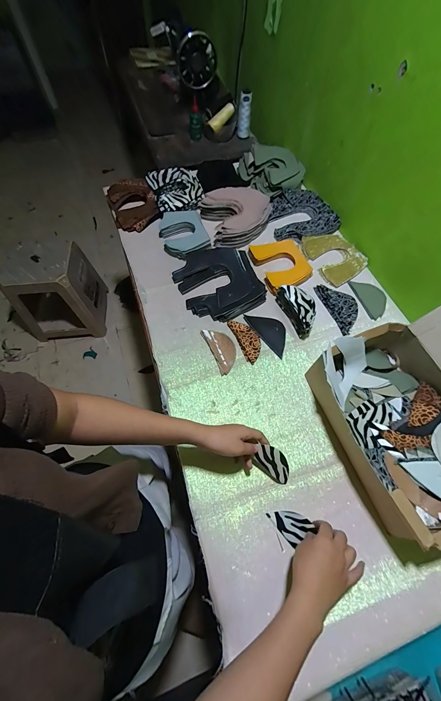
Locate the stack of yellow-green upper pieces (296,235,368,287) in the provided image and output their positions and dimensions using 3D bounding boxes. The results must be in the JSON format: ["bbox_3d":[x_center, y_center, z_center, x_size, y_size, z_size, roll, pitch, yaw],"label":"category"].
[{"bbox_3d":[0.307,-0.258,0.754,0.131,0.020,0.164,-27,68,-14],"label":"stack of yellow-green upper pieces"}]

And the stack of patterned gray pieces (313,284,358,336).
[{"bbox_3d":[0.298,-0.109,0.681,0.073,0.015,0.143,-17,66,-10],"label":"stack of patterned gray pieces"}]

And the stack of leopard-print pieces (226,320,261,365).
[{"bbox_3d":[0.061,-0.027,0.639,0.050,0.010,0.114,-21,66,-12],"label":"stack of leopard-print pieces"}]

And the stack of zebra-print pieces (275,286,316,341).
[{"bbox_3d":[0.183,-0.099,0.646,0.049,0.059,0.128,-21,66,-11],"label":"stack of zebra-print pieces"}]

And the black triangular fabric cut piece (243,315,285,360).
[{"bbox_3d":[0.117,-0.047,0.653,0.065,0.009,0.130,-31,69,-16],"label":"black triangular fabric cut piece"}]

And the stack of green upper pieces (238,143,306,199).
[{"bbox_3d":[0.167,-0.560,0.858,0.180,0.065,0.171,-19,66,-11],"label":"stack of green upper pieces"}]

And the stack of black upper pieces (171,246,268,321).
[{"bbox_3d":[-0.007,-0.175,0.694,0.186,0.030,0.210,-21,66,-12],"label":"stack of black upper pieces"}]

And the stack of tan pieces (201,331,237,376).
[{"bbox_3d":[0.004,-0.006,0.624,0.056,0.011,0.115,-23,67,-13],"label":"stack of tan pieces"}]

